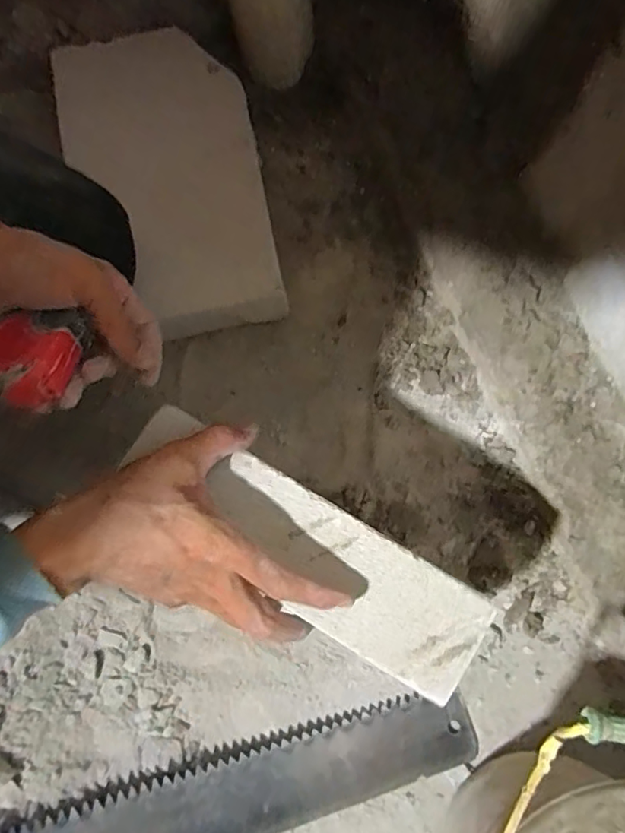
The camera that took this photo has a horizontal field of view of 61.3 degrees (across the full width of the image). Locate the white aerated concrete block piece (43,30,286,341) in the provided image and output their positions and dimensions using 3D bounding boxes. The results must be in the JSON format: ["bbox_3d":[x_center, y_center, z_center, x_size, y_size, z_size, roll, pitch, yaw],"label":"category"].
[{"bbox_3d":[-0.152,-0.242,0.573,0.190,0.087,0.312,-11,80,-2],"label":"white aerated concrete block piece"}]

